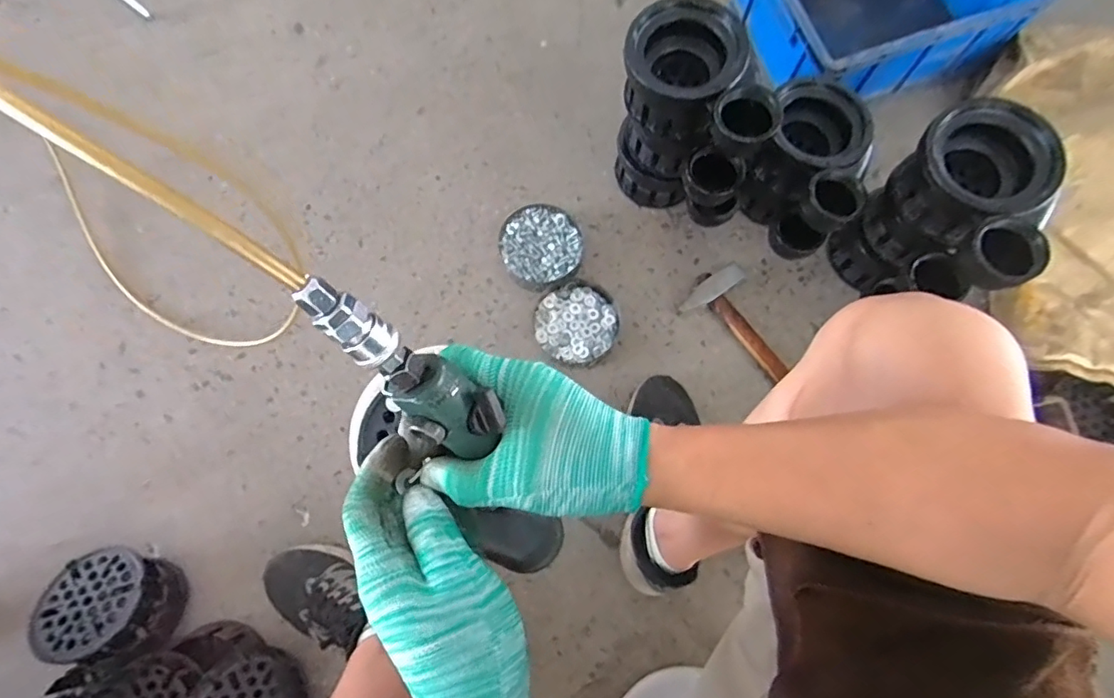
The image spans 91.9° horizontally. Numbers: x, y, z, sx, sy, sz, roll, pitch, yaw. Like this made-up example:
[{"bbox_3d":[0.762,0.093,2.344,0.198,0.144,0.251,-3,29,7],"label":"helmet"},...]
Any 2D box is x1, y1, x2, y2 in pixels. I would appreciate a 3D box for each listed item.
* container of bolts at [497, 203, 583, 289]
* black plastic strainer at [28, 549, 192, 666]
[{"bbox_3d":[-0.025,-0.160,0.855,0.126,0.034,0.129,0,76,-1],"label":"container of bolts"},{"bbox_3d":[-0.575,0.338,0.703,0.155,0.070,0.135,6,53,4],"label":"black plastic strainer"}]

